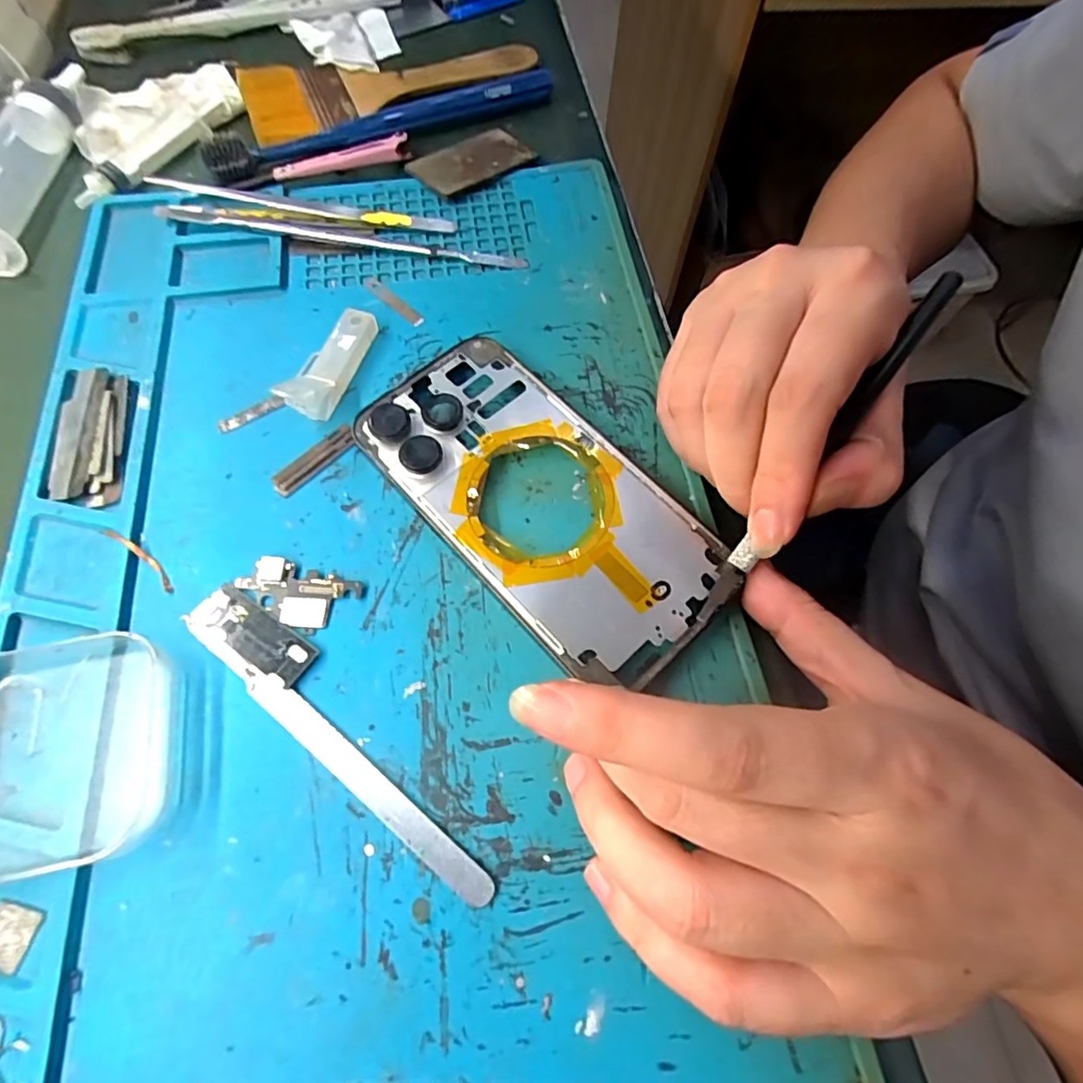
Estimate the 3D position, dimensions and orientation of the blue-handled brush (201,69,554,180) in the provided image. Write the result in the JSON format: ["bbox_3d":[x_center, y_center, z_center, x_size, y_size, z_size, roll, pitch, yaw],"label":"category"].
[{"bbox_3d":[-0.078,-0.220,0.292,0.184,0.013,0.022,-23,69,-12],"label":"blue-handled brush"}]

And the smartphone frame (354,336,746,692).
[{"bbox_3d":[-0.002,-0.017,0.205,0.070,0.007,0.144,-40,73,-17],"label":"smartphone frame"}]

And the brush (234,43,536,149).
[{"bbox_3d":[-0.083,-0.260,0.318,0.162,0.006,0.060,-23,68,-12],"label":"brush"}]

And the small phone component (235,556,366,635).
[{"bbox_3d":[-0.084,0.018,0.195,0.040,0.004,0.021,17,66,6],"label":"small phone component"}]

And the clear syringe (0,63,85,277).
[{"bbox_3d":[-0.254,-0.186,0.269,0.042,0.025,0.130,-4,66,-4],"label":"clear syringe"}]

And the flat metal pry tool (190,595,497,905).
[{"bbox_3d":[-0.066,0.061,0.176,0.131,0.004,0.012,39,70,14],"label":"flat metal pry tool"}]

